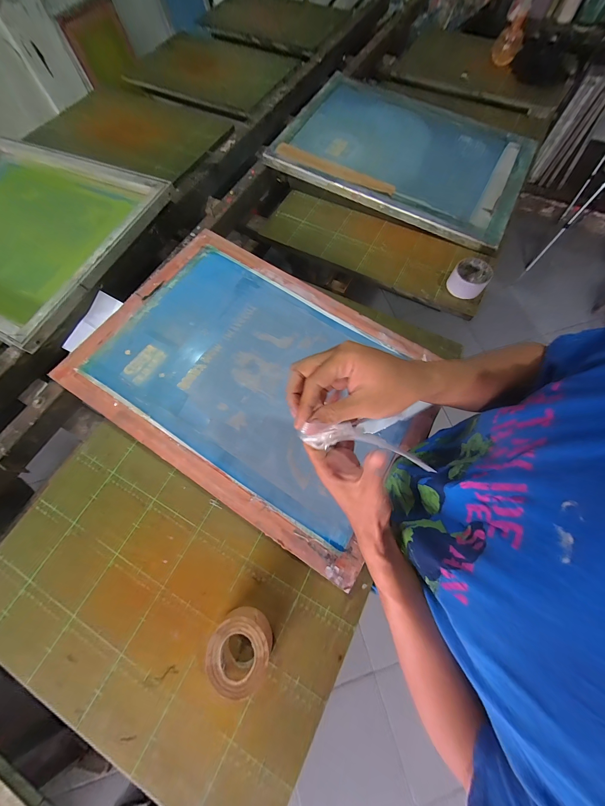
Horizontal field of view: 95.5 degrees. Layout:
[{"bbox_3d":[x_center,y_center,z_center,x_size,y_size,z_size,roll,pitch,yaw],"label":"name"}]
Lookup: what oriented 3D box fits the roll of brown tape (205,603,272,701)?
[{"bbox_3d":[-0.091,0.363,0.406,0.084,0.057,0.084,-1,69,1],"label":"roll of brown tape"}]

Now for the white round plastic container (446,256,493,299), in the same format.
[{"bbox_3d":[0.394,-0.294,0.650,0.082,0.044,0.080,33,73,13],"label":"white round plastic container"}]

